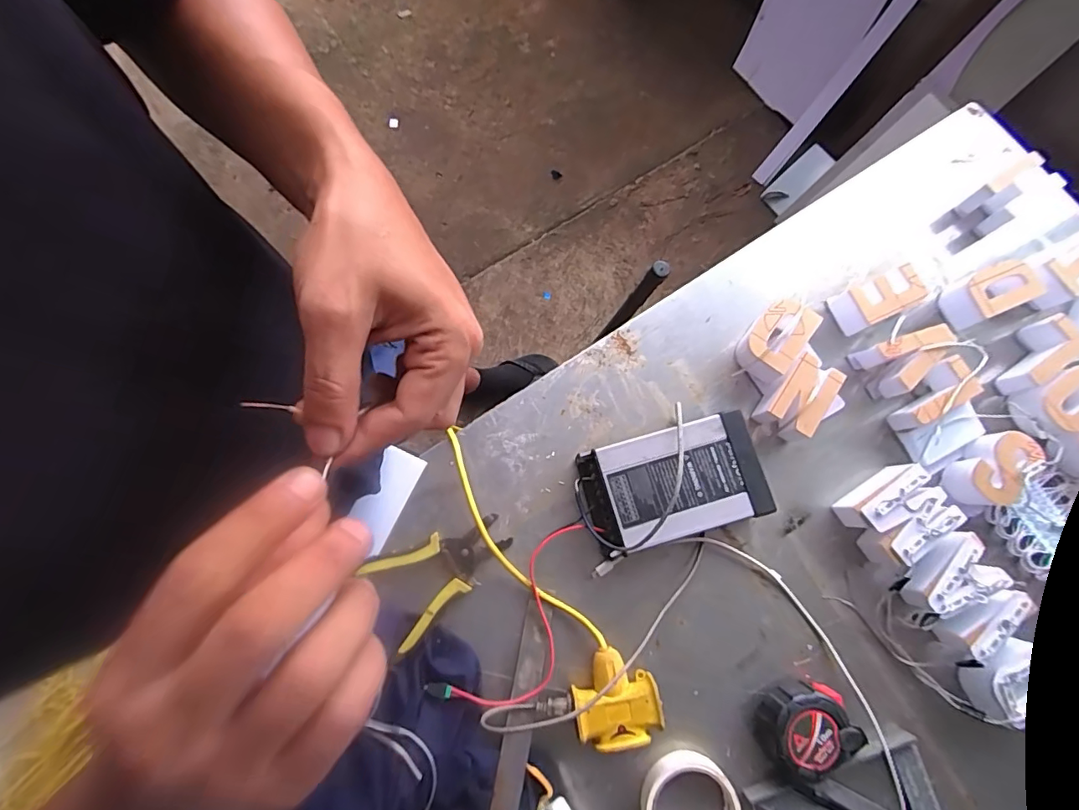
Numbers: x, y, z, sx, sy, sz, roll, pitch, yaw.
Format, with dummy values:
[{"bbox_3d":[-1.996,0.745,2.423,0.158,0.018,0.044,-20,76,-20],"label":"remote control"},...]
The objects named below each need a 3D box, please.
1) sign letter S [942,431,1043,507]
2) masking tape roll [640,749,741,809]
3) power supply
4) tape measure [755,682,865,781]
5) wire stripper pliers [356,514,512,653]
[{"bbox_3d":[0.486,0.068,0.553,0.058,0.046,0.092,33,80,7],"label":"sign letter S"},{"bbox_3d":[0.145,0.390,0.492,0.092,0.033,0.092,0,78,0],"label":"masking tape roll"},{"bbox_3d":[0.136,0.080,0.538,0.184,0.050,0.112,-16,79,-3],"label":"power supply"},{"bbox_3d":[0.261,0.315,0.500,0.083,0.041,0.080,0,78,0],"label":"tape measure"},{"bbox_3d":[-0.103,0.166,0.528,0.145,0.018,0.086,-37,80,-7],"label":"wire stripper pliers"}]

